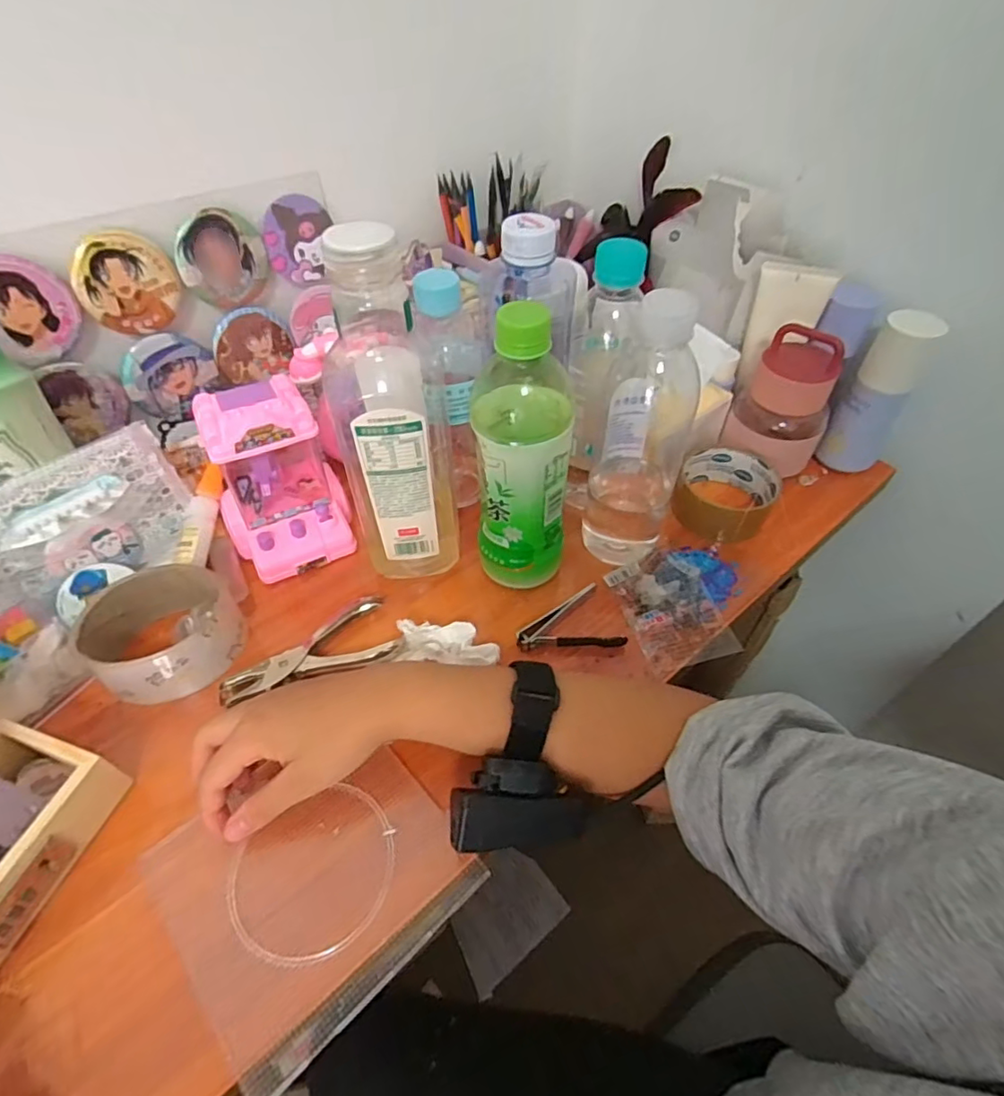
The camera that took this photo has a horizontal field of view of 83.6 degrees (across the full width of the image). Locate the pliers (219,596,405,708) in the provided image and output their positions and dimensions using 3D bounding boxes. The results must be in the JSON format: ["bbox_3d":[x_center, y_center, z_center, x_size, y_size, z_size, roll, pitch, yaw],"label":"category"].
[{"bbox_3d":[-0.139,0.072,0.406,0.122,0.017,0.054,-16,50,-14],"label":"pliers"}]

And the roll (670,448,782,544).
[{"bbox_3d":[0.194,-0.044,0.485,0.080,0.038,0.088,0,48,0],"label":"roll"}]

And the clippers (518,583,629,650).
[{"bbox_3d":[0.047,0.060,0.421,0.073,0.011,0.053,-14,50,-12],"label":"clippers"}]

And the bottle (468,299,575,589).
[{"bbox_3d":[0.014,-0.064,0.386,0.066,0.201,0.067,-1,48,-1],"label":"bottle"}]

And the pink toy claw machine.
[{"bbox_3d":[-0.179,-0.058,0.438,0.093,0.126,0.098,-26,53,-22],"label":"pink toy claw machine"}]

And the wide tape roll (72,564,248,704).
[{"bbox_3d":[-0.234,0.057,0.393,0.087,0.041,0.091,0,48,0],"label":"wide tape roll"}]

